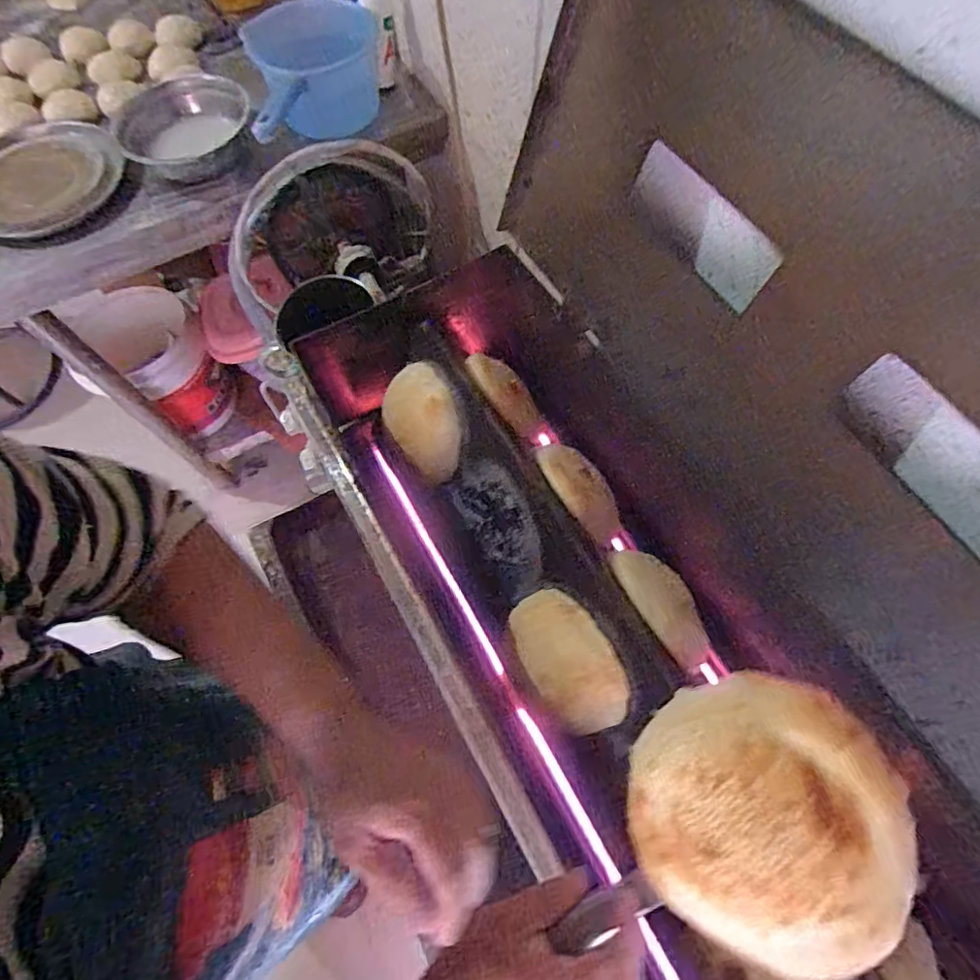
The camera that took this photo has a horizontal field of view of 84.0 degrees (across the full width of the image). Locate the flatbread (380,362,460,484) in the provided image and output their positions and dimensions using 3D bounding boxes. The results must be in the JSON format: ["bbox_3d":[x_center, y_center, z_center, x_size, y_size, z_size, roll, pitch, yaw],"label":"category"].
[{"bbox_3d":[-0.070,-0.077,0.612,0.085,0.027,0.128,-25,93,26],"label":"flatbread"}]

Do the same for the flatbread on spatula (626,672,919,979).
[{"bbox_3d":[0.142,0.172,0.284,0.132,0.028,0.138,-5,75,21],"label":"flatbread on spatula"}]

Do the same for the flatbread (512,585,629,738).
[{"bbox_3d":[0.081,0.156,0.514,0.088,0.066,0.132,-28,61,21],"label":"flatbread"}]

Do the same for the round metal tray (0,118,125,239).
[{"bbox_3d":[-0.646,-0.441,0.781,0.227,0.037,0.226,-30,68,-12],"label":"round metal tray"}]

